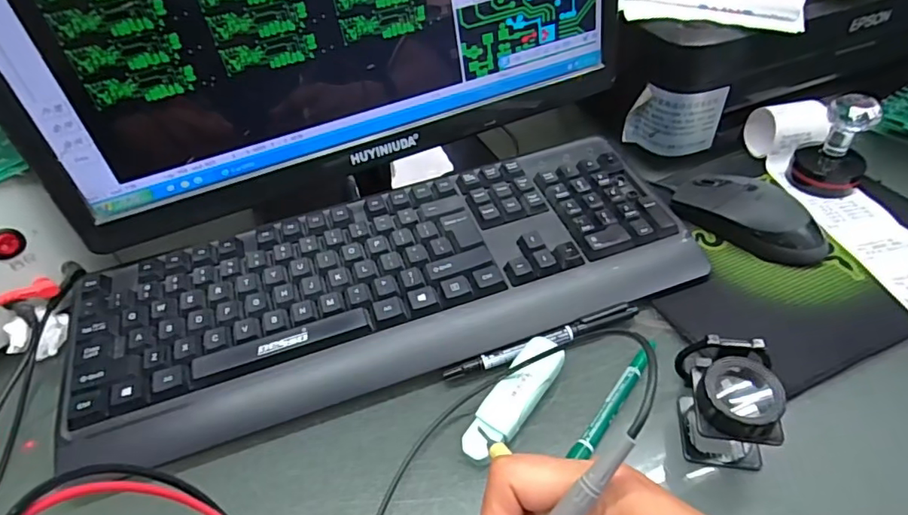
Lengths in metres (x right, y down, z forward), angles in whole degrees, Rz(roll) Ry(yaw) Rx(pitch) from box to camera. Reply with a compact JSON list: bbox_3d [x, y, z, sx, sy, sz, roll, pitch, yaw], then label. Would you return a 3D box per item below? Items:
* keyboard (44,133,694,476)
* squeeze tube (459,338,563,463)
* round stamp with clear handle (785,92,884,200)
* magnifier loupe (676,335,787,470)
[{"bbox_3d":[-0.044,0.016,0.386,0.437,0.034,0.161,-17,48,-11],"label":"keyboard"},{"bbox_3d":[0.037,0.086,0.321,0.025,0.018,0.086,27,53,29],"label":"squeeze tube"},{"bbox_3d":[0.311,-0.091,0.425,0.052,0.071,0.049,-3,44,3],"label":"round stamp with clear handle"},{"bbox_3d":[0.152,0.082,0.291,0.050,0.059,0.057,1,45,8],"label":"magnifier loupe"}]

